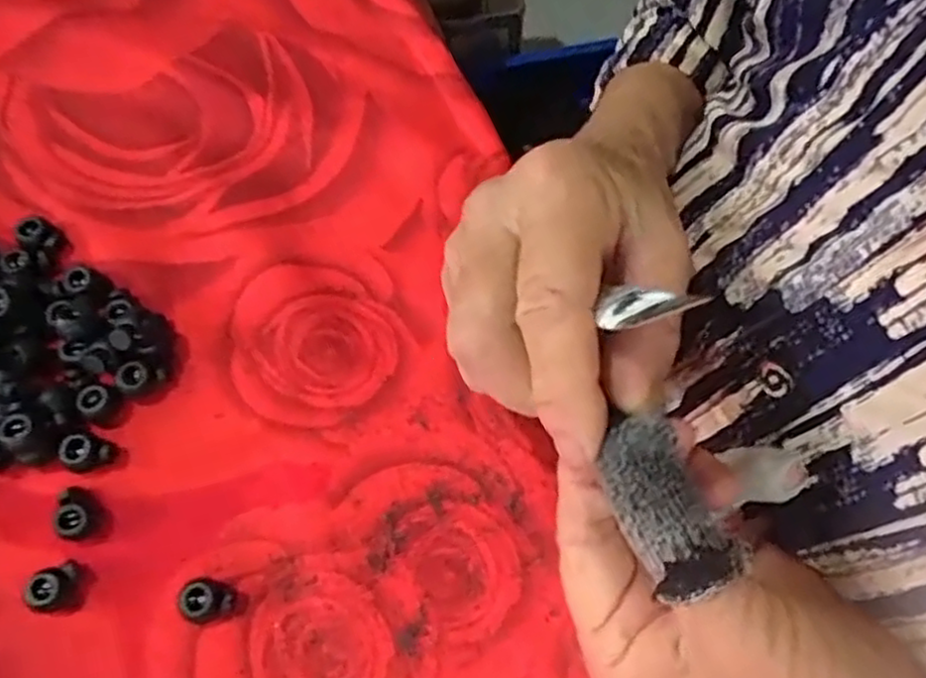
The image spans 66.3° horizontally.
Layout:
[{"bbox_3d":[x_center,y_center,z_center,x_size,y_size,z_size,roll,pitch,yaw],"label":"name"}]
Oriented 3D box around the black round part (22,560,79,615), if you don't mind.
[{"bbox_3d":[-0.146,0.089,0.253,0.015,0.011,0.015,0,66,0],"label":"black round part"}]

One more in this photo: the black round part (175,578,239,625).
[{"bbox_3d":[-0.092,0.095,0.255,0.019,0.013,0.015,6,66,3],"label":"black round part"}]

